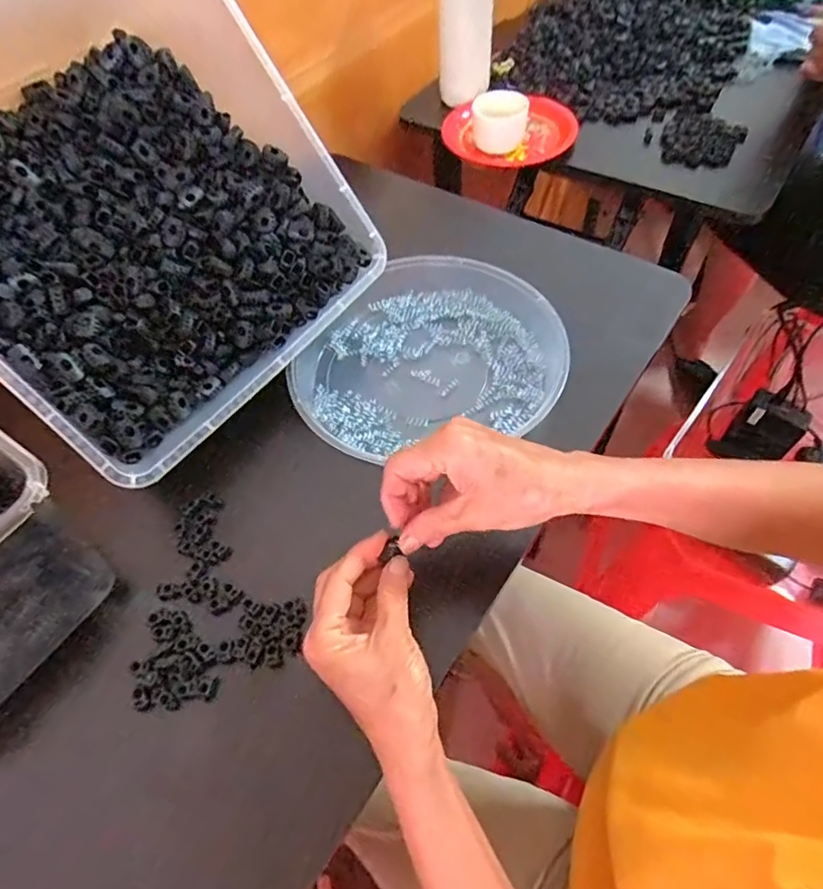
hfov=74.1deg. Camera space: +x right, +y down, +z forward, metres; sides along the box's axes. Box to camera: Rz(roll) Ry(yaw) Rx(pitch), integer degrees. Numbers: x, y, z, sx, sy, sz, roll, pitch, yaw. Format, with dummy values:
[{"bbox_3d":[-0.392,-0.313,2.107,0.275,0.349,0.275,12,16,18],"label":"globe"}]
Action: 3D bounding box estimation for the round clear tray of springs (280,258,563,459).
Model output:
[{"bbox_3d":[0.012,-0.081,0.485,0.234,0.033,0.217,-13,57,-5],"label":"round clear tray of springs"}]

